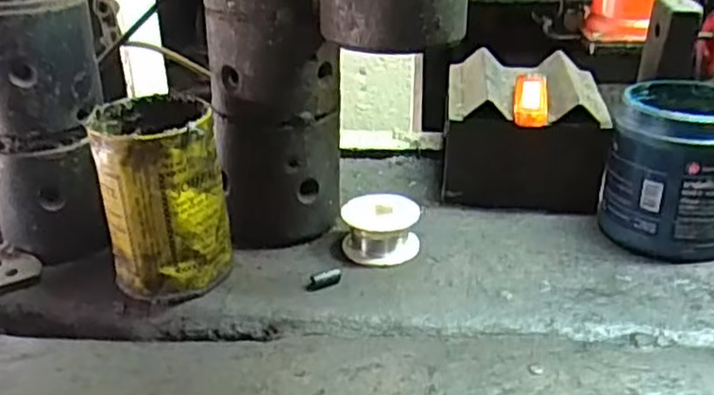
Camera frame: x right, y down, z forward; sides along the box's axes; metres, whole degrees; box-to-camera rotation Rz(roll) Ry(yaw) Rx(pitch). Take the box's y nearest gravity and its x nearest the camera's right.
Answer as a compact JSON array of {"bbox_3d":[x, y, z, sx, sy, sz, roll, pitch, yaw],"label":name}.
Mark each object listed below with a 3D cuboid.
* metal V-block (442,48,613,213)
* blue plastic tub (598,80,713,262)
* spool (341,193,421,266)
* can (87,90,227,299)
[{"bbox_3d":[0.132,-0.054,0.571,0.118,0.088,0.111,3,28,10],"label":"metal V-block"},{"bbox_3d":[0.225,-0.021,0.496,0.092,0.095,0.095,15,32,29],"label":"blue plastic tub"},{"bbox_3d":[0.017,0.022,0.495,0.051,0.032,0.051,0,25,0],"label":"spool"},{"bbox_3d":[-0.124,-0.001,0.457,0.072,0.119,0.083,-9,28,-13],"label":"can"}]

